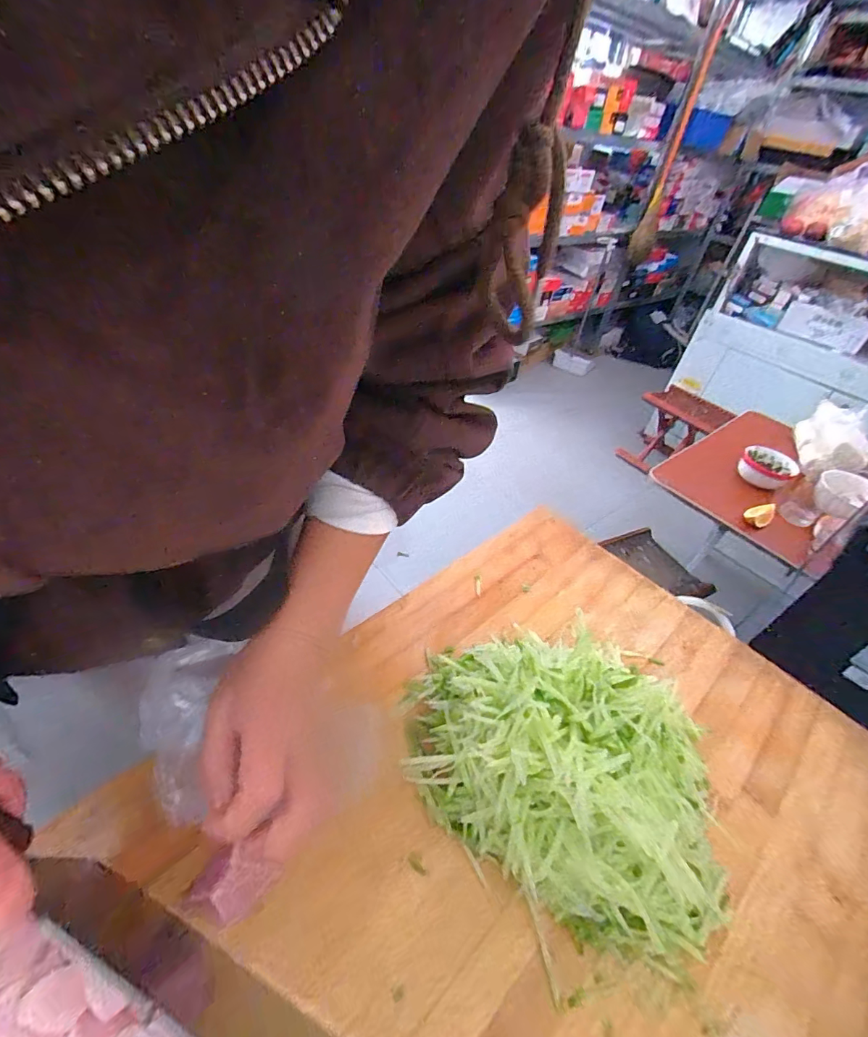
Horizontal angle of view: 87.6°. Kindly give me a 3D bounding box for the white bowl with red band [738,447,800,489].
[{"bbox_3d":[0.838,-0.124,1.144,0.125,0.067,0.107,35,48,26],"label":"white bowl with red band"}]

